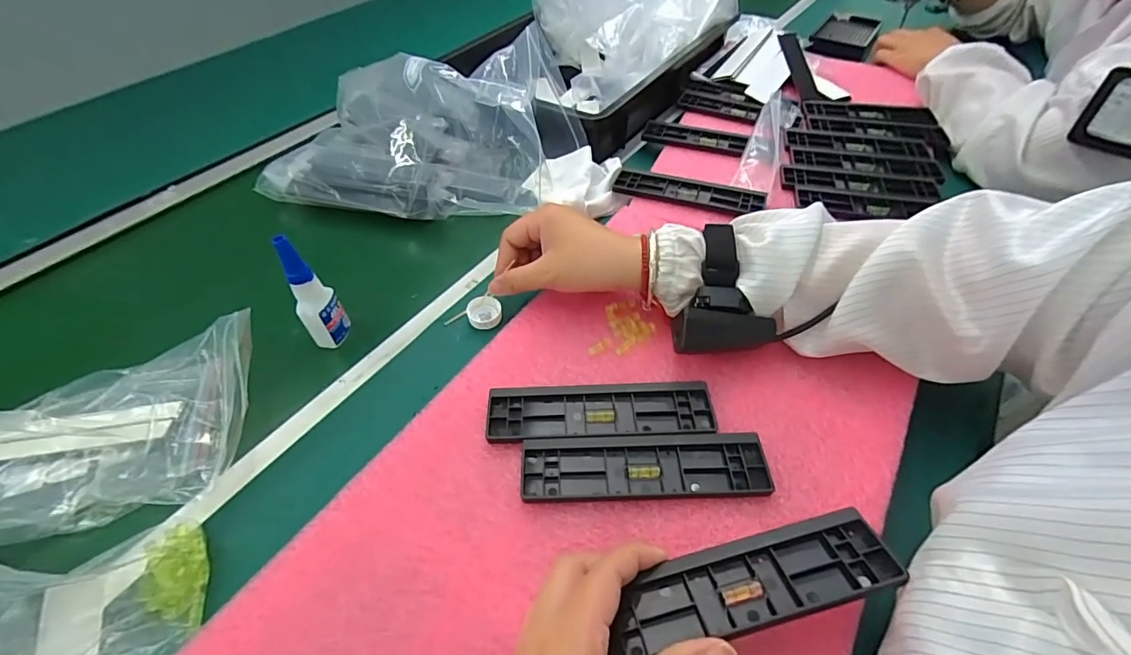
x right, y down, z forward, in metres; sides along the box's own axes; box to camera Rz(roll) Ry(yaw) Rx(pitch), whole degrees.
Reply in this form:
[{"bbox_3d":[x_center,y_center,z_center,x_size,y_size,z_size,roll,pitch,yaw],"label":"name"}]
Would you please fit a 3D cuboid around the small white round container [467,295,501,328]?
[{"bbox_3d":[-0.073,-0.013,0.440,0.031,0.015,0.031,1,49,-1],"label":"small white round container"}]

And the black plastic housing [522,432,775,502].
[{"bbox_3d":[0.052,0.092,0.319,0.158,0.011,0.042,-1,49,-2],"label":"black plastic housing"}]

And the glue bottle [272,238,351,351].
[{"bbox_3d":[-0.212,-0.024,0.408,0.016,0.119,0.034,17,51,13],"label":"glue bottle"}]

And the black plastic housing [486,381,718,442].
[{"bbox_3d":[0.025,0.060,0.347,0.158,0.010,0.043,-1,49,-2],"label":"black plastic housing"}]

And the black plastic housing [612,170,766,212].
[{"bbox_3d":[0.132,-0.148,0.525,0.156,0.012,0.037,15,51,12],"label":"black plastic housing"}]

